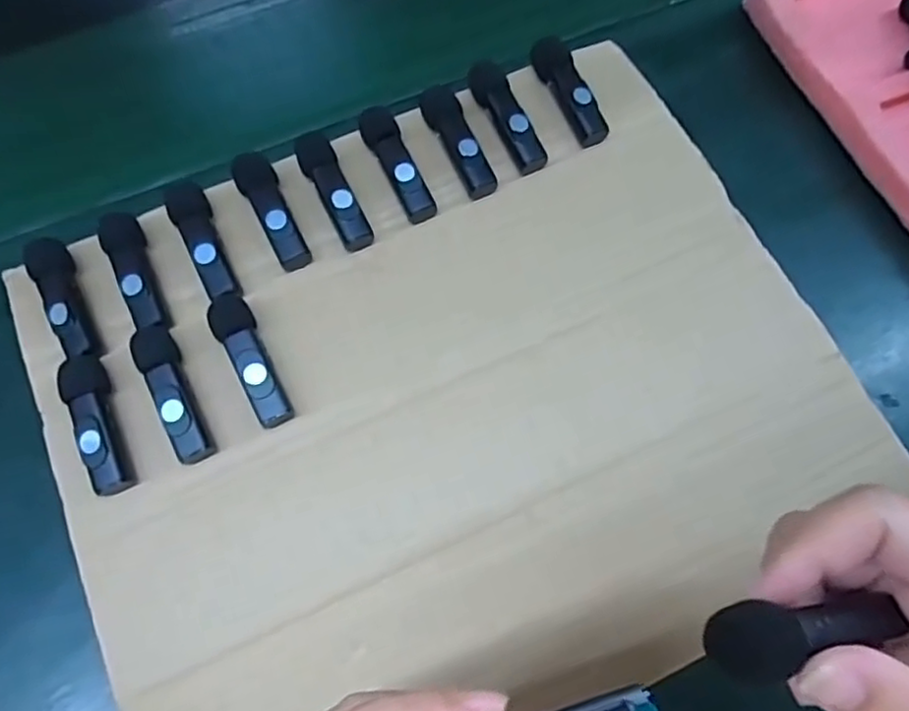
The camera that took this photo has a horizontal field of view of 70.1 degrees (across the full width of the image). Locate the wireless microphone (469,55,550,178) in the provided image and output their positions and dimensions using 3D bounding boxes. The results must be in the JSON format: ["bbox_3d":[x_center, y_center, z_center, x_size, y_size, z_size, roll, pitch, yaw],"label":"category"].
[{"bbox_3d":[0.026,-0.125,0.340,0.020,0.017,0.065,-22,68,-7],"label":"wireless microphone"}]

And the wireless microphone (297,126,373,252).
[{"bbox_3d":[-0.061,-0.083,0.326,0.018,0.017,0.065,-25,68,-8],"label":"wireless microphone"}]

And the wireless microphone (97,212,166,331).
[{"bbox_3d":[-0.153,-0.041,0.308,0.017,0.016,0.061,-23,68,-8],"label":"wireless microphone"}]

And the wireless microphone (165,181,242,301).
[{"bbox_3d":[-0.124,-0.057,0.316,0.018,0.014,0.064,-23,68,-8],"label":"wireless microphone"}]

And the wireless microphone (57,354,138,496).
[{"bbox_3d":[-0.160,0.030,0.290,0.016,0.019,0.064,-22,68,-7],"label":"wireless microphone"}]

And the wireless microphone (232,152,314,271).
[{"bbox_3d":[-0.091,-0.072,0.323,0.019,0.019,0.063,-26,68,-9],"label":"wireless microphone"}]

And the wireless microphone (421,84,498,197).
[{"bbox_3d":[0.001,-0.110,0.337,0.019,0.019,0.063,-22,68,-7],"label":"wireless microphone"}]

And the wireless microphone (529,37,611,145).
[{"bbox_3d":[0.062,-0.140,0.343,0.017,0.013,0.062,-24,79,-9],"label":"wireless microphone"}]

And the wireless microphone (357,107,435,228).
[{"bbox_3d":[-0.030,-0.098,0.331,0.019,0.016,0.066,-21,76,-13],"label":"wireless microphone"}]

